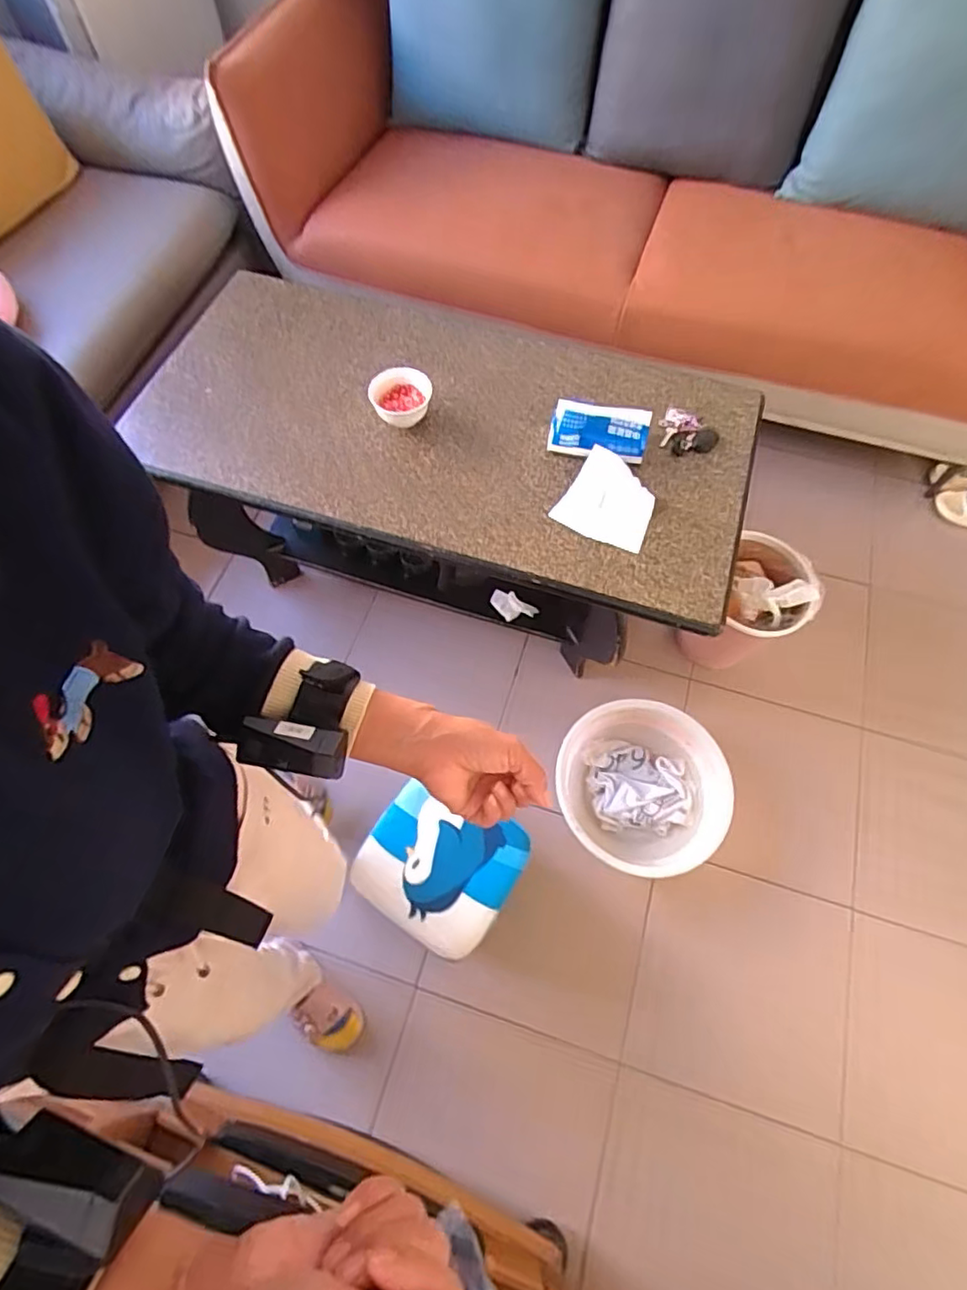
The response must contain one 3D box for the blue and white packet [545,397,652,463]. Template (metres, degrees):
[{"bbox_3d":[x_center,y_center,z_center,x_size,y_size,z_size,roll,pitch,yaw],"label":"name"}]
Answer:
[{"bbox_3d":[0.209,-0.386,1.086,0.170,0.088,0.059,12,66,5],"label":"blue and white packet"}]

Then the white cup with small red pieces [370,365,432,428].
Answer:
[{"bbox_3d":[-0.155,-0.468,1.140,0.110,0.069,0.110,0,65,-1],"label":"white cup with small red pieces"}]

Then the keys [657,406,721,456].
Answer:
[{"bbox_3d":[0.390,-0.405,1.143,0.103,0.017,0.098,0,65,-1],"label":"keys"}]

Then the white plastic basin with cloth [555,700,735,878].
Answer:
[{"bbox_3d":[0.337,0.305,1.270,0.351,0.121,0.347,0,63,0],"label":"white plastic basin with cloth"}]

